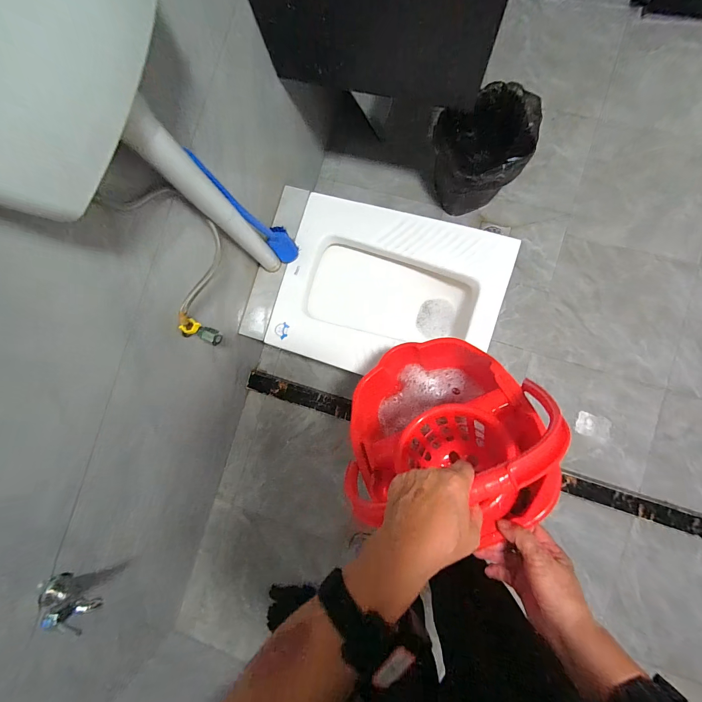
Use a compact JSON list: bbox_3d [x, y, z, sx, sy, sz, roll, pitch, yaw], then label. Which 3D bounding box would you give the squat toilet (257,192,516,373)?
[{"bbox_3d":[0.106,-0.155,0.970,0.601,0.206,0.460,17,89,8],"label":"squat toilet"}]

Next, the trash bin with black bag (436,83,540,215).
[{"bbox_3d":[0.385,-0.598,0.989,0.261,0.285,0.242,17,89,7],"label":"trash bin with black bag"}]

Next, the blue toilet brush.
[{"bbox_3d":[-0.205,-0.300,0.715,0.065,0.393,0.073,-38,83,4],"label":"blue toilet brush"}]

